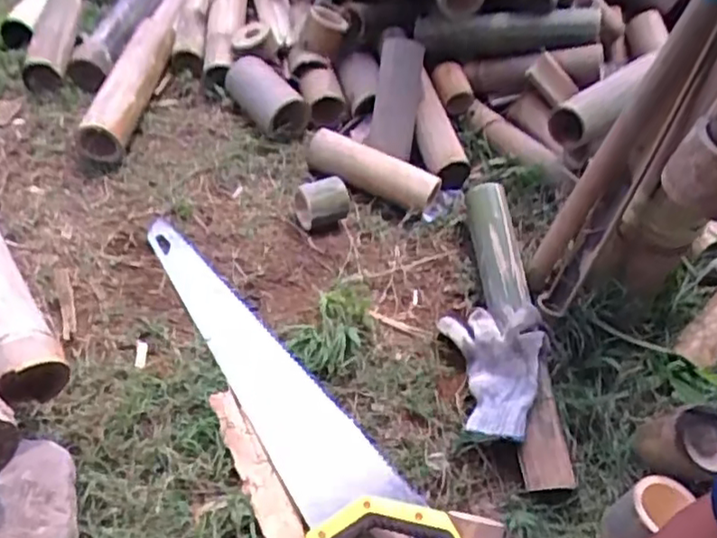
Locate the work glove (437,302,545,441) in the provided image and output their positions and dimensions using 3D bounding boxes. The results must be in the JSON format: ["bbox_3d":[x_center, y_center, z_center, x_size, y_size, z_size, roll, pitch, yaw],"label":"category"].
[{"bbox_3d":[0.169,0.120,0.805,0.113,0.029,0.162,-17,60,19],"label":"work glove"}]

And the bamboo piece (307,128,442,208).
[{"bbox_3d":[0.020,-0.144,0.977,0.193,0.060,0.051,23,44,18],"label":"bamboo piece"}]

